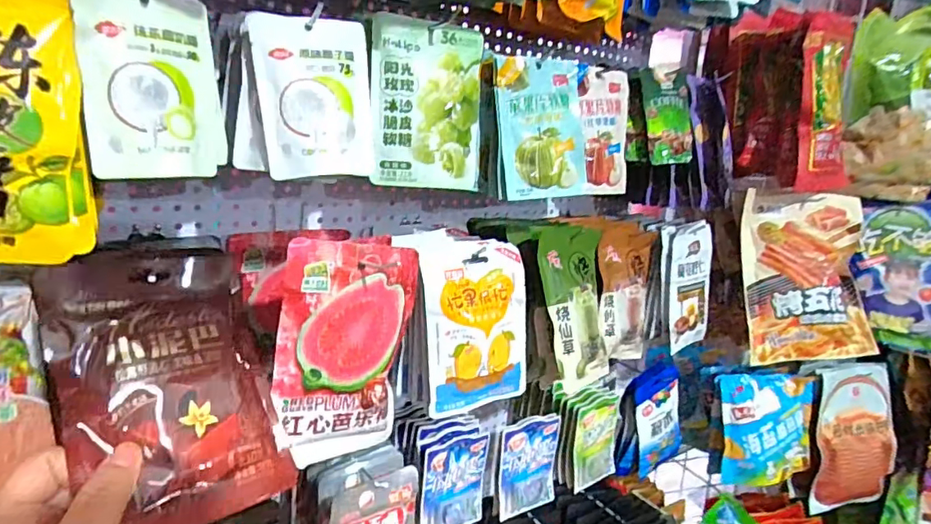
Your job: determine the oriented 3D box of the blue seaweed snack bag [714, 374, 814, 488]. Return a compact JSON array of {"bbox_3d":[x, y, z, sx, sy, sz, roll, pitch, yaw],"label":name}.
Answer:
[{"bbox_3d":[0.446,0.247,0.799,0.147,0.160,0.030,1,0,-8],"label":"blue seaweed snack bag"}]

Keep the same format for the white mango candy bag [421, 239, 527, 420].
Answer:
[{"bbox_3d":[0.010,0.062,0.516,0.105,0.156,0.026,-7,8,-28],"label":"white mango candy bag"}]

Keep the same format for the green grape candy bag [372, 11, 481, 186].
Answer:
[{"bbox_3d":[-0.031,-0.132,0.460,0.098,0.135,0.013,0,6,-20],"label":"green grape candy bag"}]

